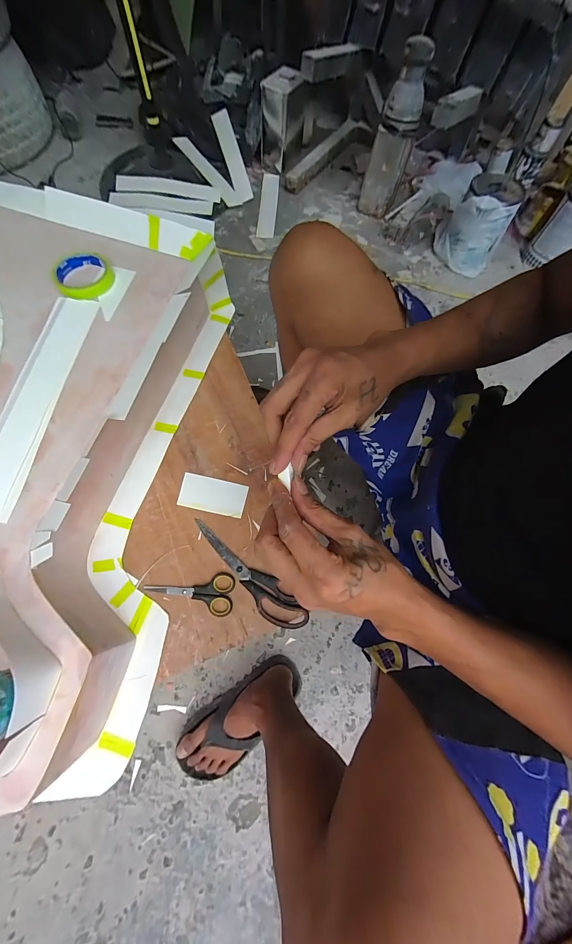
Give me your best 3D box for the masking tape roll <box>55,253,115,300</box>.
[{"bbox_3d":[-0.330,-0.327,0.516,0.085,0.018,0.093,1,70,-2],"label":"masking tape roll"}]

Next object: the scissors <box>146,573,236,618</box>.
[{"bbox_3d":[-0.150,0.193,0.491,0.137,0.004,0.063,-2,70,-3],"label":"scissors"}]

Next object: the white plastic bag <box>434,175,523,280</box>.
[{"bbox_3d":[0.613,-0.802,1.019,0.195,0.220,0.172,26,71,7],"label":"white plastic bag"}]

